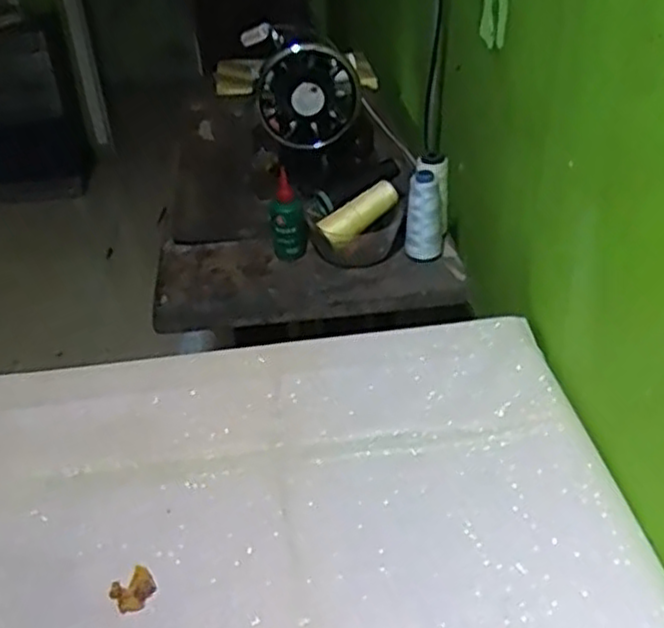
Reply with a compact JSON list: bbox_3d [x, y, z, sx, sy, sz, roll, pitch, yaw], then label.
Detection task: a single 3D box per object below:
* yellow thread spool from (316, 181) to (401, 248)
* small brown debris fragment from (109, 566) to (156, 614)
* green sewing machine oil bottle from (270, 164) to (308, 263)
[{"bbox_3d":[0.037,-0.130,0.973,0.111,0.035,0.036,-37,41,-5],"label":"yellow thread spool"},{"bbox_3d":[-0.158,0.220,0.602,0.034,0.004,0.032,-30,42,-30],"label":"small brown debris fragment"},{"bbox_3d":[-0.059,-0.125,0.971,0.047,0.116,0.035,-7,35,-1],"label":"green sewing machine oil bottle"}]

